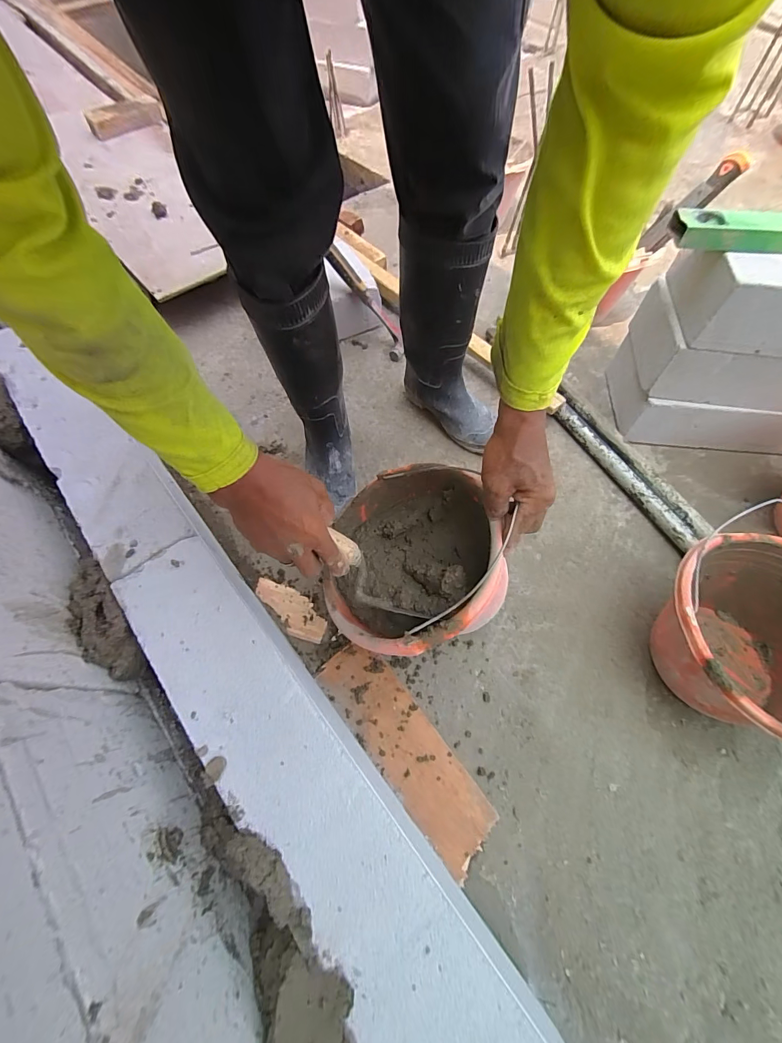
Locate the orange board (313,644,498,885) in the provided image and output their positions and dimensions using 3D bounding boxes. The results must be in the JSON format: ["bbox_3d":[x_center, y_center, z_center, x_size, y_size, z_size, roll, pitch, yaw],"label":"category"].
[{"bbox_3d":[0.015,0.292,0.521,0.090,0.010,0.281,-37,68,-17],"label":"orange board"}]

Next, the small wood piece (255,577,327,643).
[{"bbox_3d":[-0.156,0.135,0.609,0.134,0.011,0.052,37,69,17],"label":"small wood piece"}]

